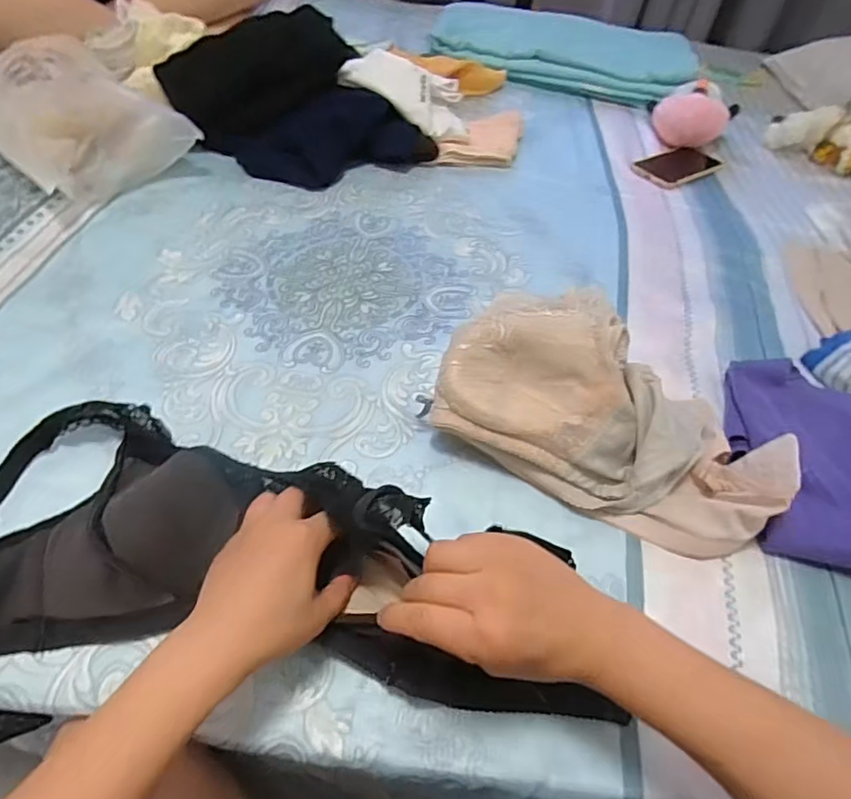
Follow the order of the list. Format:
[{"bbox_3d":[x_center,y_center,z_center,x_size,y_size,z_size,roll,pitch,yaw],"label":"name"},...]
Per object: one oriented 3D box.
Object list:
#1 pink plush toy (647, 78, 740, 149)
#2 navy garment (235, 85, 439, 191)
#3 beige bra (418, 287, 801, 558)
[{"bbox_3d":[0.440,-0.479,0.927,0.141,0.083,0.108,26,54,15],"label":"pink plush toy"},{"bbox_3d":[-0.123,-0.364,0.760,0.254,0.066,0.123,-23,58,-21],"label":"navy garment"},{"bbox_3d":[0.163,0.007,0.478,0.284,0.103,0.162,26,54,14],"label":"beige bra"}]

